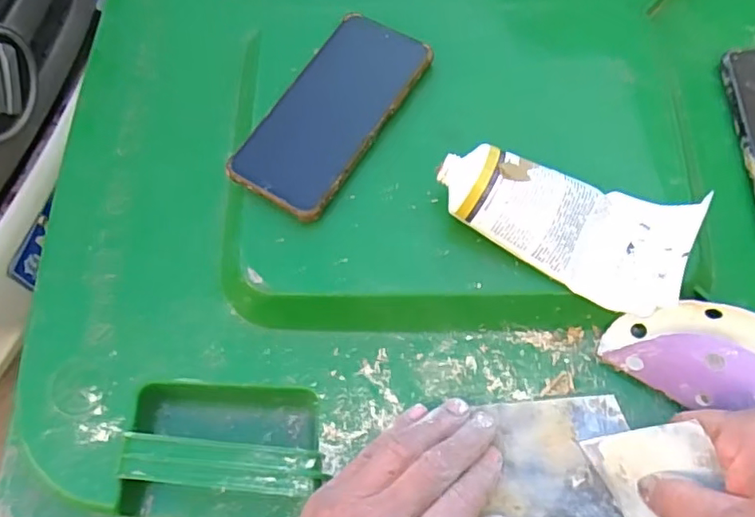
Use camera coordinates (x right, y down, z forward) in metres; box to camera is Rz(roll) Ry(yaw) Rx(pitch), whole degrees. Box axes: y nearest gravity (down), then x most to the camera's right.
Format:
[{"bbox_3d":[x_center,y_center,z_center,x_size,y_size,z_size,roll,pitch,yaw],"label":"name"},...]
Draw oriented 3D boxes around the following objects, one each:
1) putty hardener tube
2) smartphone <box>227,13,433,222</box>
[{"bbox_3d":[0.119,-0.033,0.377,0.157,0.035,0.085,28,70,8],"label":"putty hardener tube"},{"bbox_3d":[-0.032,-0.107,0.427,0.076,0.011,0.163,30,70,9],"label":"smartphone"}]

